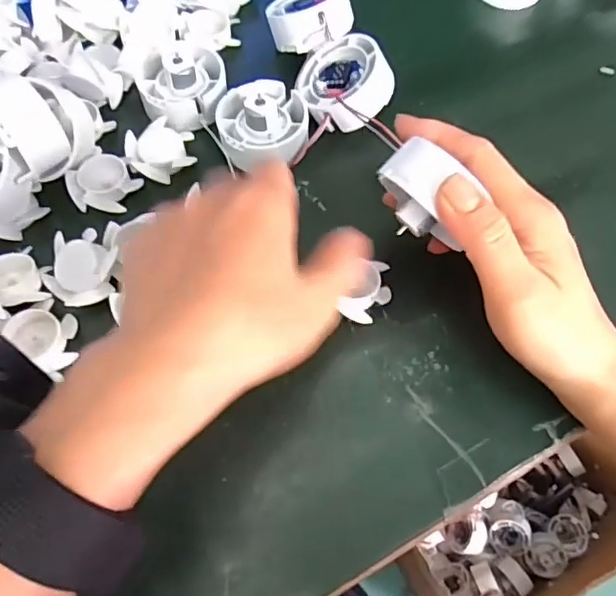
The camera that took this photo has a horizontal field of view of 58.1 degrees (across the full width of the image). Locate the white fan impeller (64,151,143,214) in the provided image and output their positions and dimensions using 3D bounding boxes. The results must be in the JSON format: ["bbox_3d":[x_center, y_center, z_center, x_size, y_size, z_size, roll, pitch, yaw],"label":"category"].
[{"bbox_3d":[-0.120,-0.066,0.323,0.036,0.015,0.036,1,65,-2],"label":"white fan impeller"}]

